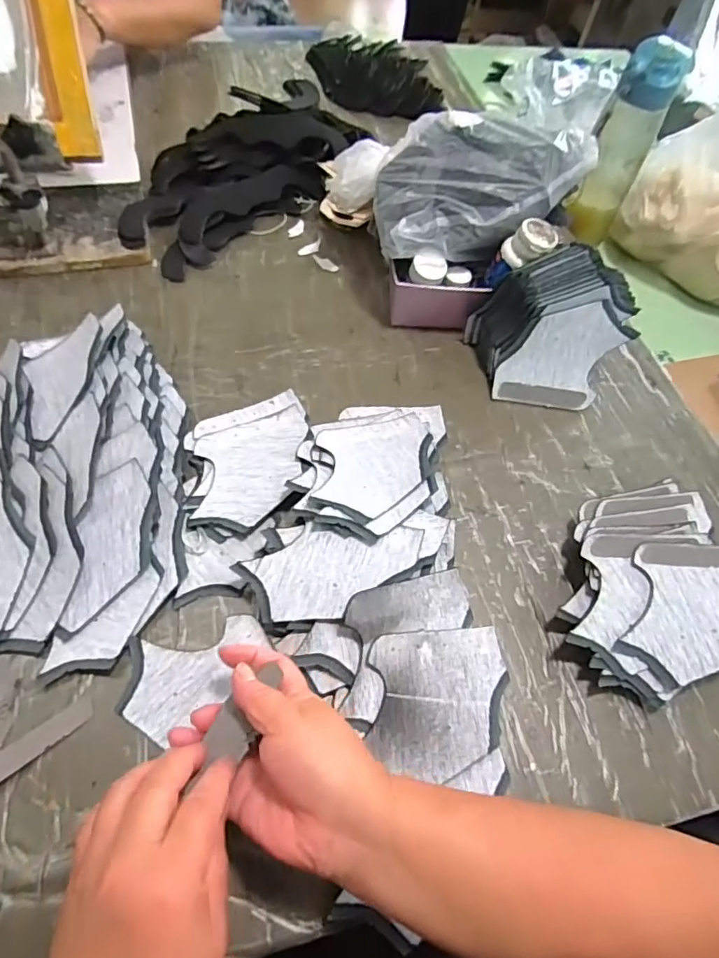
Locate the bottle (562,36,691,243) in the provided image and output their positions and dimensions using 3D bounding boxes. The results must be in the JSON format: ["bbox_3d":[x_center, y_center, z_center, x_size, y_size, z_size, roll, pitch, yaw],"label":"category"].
[{"bbox_3d":[0.321,-0.405,0.676,0.064,0.214,0.063,34,60,17],"label":"bottle"}]

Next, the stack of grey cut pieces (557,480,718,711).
[{"bbox_3d":[0.251,0.085,0.454,0.141,0.048,0.191,20,57,8],"label":"stack of grey cut pieces"}]

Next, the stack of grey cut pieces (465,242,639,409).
[{"bbox_3d":[0.205,-0.150,0.558,0.140,0.112,0.117,-9,58,-11],"label":"stack of grey cut pieces"}]

